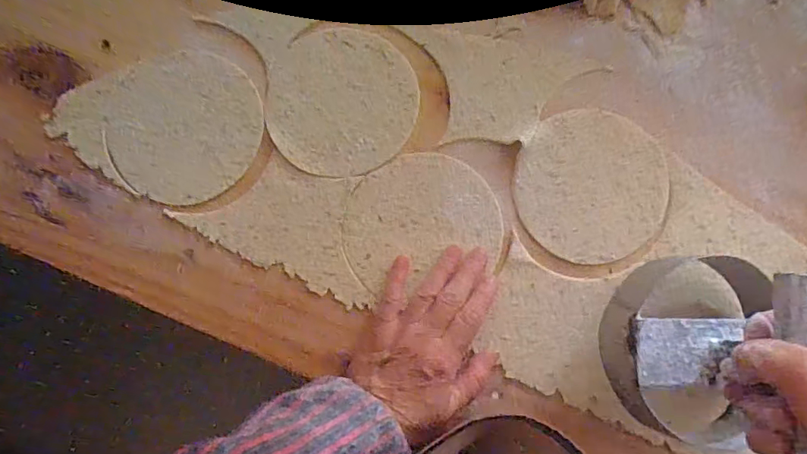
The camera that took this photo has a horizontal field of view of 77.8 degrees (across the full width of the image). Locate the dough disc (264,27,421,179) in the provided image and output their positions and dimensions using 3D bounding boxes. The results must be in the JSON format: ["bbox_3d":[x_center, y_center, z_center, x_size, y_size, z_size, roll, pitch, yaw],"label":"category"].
[{"bbox_3d":[-0.055,-0.113,0.449,0.130,0.004,0.133,0,83,0],"label":"dough disc"}]

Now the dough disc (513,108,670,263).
[{"bbox_3d":[0.165,-0.037,0.439,0.131,0.005,0.131,0,83,0],"label":"dough disc"}]

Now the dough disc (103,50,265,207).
[{"bbox_3d":[-0.200,-0.092,0.453,0.139,0.008,0.135,0,83,0],"label":"dough disc"}]

